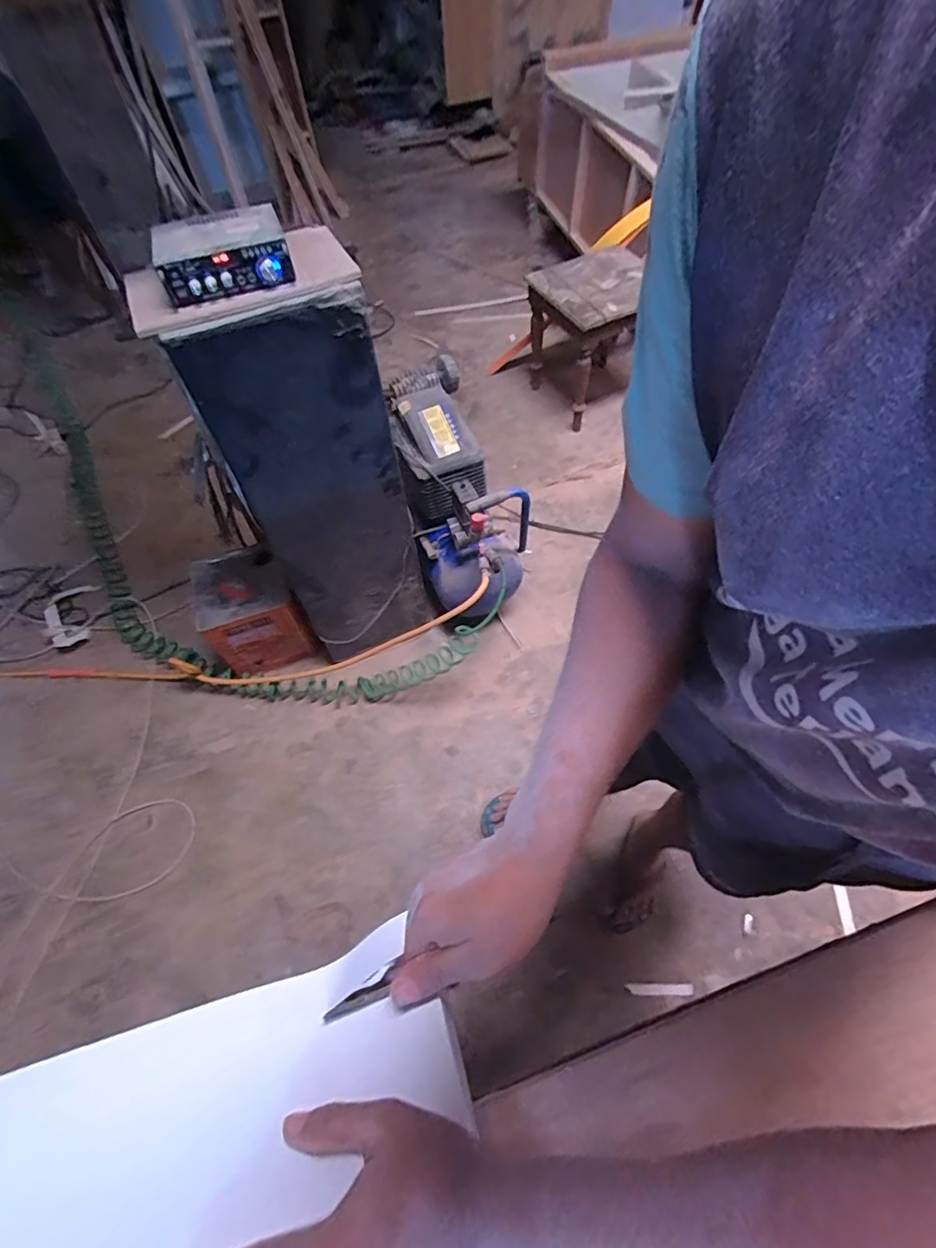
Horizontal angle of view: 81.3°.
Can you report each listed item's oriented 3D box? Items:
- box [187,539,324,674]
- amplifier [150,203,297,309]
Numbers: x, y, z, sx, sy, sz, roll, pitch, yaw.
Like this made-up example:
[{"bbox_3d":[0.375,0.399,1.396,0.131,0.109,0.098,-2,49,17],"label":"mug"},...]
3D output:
[{"bbox_3d":[-0.576,-0.044,1.477,0.242,0.244,0.246,-19,57,-9],"label":"box"},{"bbox_3d":[-0.356,-0.542,0.793,0.178,0.058,0.151,-19,57,-9],"label":"amplifier"}]

